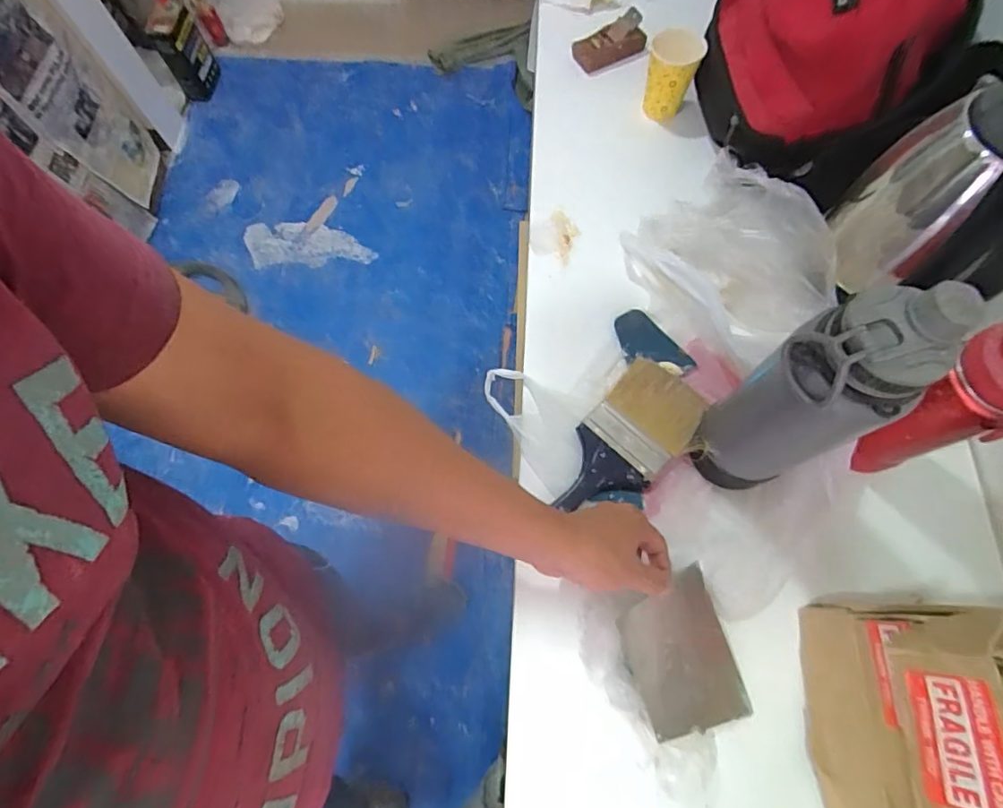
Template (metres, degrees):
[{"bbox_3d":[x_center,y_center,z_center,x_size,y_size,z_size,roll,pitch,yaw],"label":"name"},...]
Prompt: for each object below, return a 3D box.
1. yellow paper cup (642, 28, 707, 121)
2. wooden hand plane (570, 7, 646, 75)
[{"bbox_3d":[0.233,-0.451,0.732,0.065,0.117,0.067,0,69,1],"label":"yellow paper cup"},{"bbox_3d":[0.167,-0.550,0.787,0.108,0.047,0.062,-27,71,-9],"label":"wooden hand plane"}]

